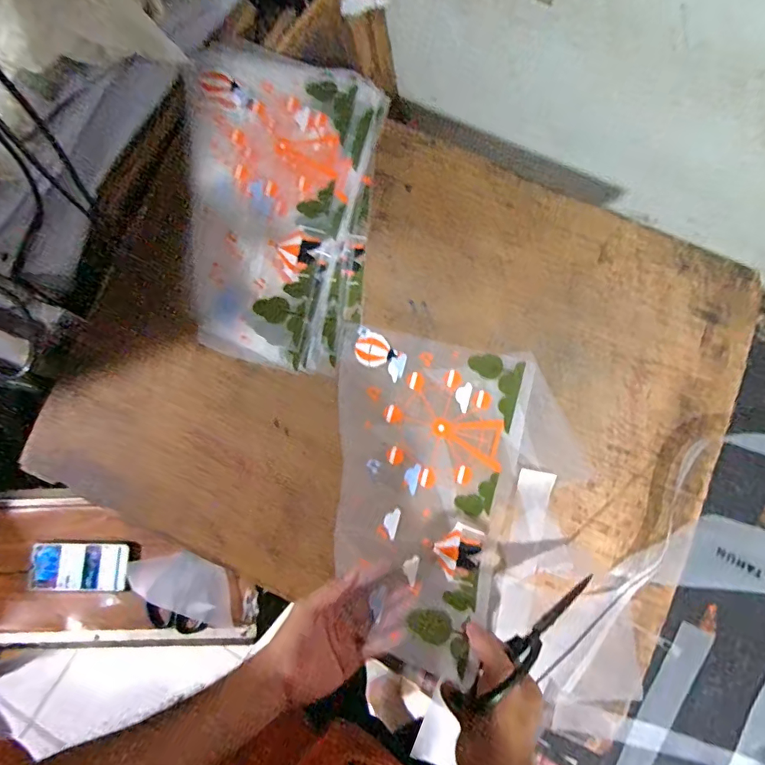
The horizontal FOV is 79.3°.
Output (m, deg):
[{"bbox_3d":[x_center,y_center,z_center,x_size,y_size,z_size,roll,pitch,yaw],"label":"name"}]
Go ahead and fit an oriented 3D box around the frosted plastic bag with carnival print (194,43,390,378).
[{"bbox_3d":[-0.139,-0.235,0.604,0.244,0.029,0.418,7,79,3],"label":"frosted plastic bag with carnival print"}]

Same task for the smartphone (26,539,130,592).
[{"bbox_3d":[-0.476,0.290,0.727,0.149,0.014,0.073,2,82,-1],"label":"smartphone"}]

